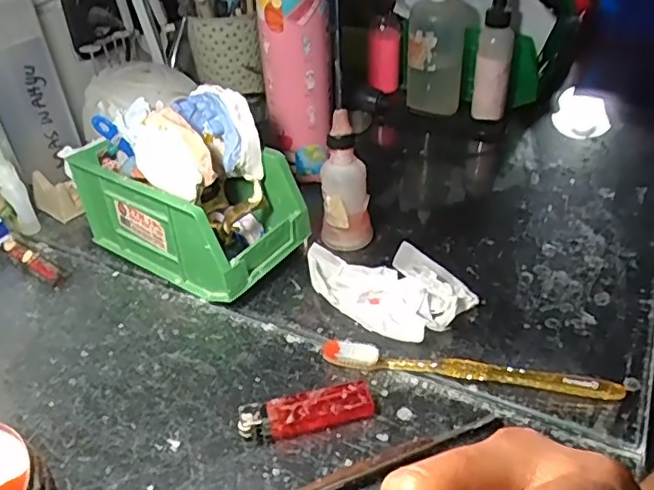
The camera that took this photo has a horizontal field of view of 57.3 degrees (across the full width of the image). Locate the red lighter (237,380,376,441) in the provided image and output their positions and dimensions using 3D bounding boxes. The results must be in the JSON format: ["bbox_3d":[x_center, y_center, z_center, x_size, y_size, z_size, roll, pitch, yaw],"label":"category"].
[{"bbox_3d":[-0.013,0.104,0.370,0.081,0.014,0.023,-12,39,-11],"label":"red lighter"}]

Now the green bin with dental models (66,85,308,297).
[{"bbox_3d":[-0.112,-0.048,0.482,0.166,0.131,0.093,22,44,28],"label":"green bin with dental models"}]

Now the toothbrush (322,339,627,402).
[{"bbox_3d":[0.091,0.081,0.388,0.187,0.021,0.010,5,39,10],"label":"toothbrush"}]

